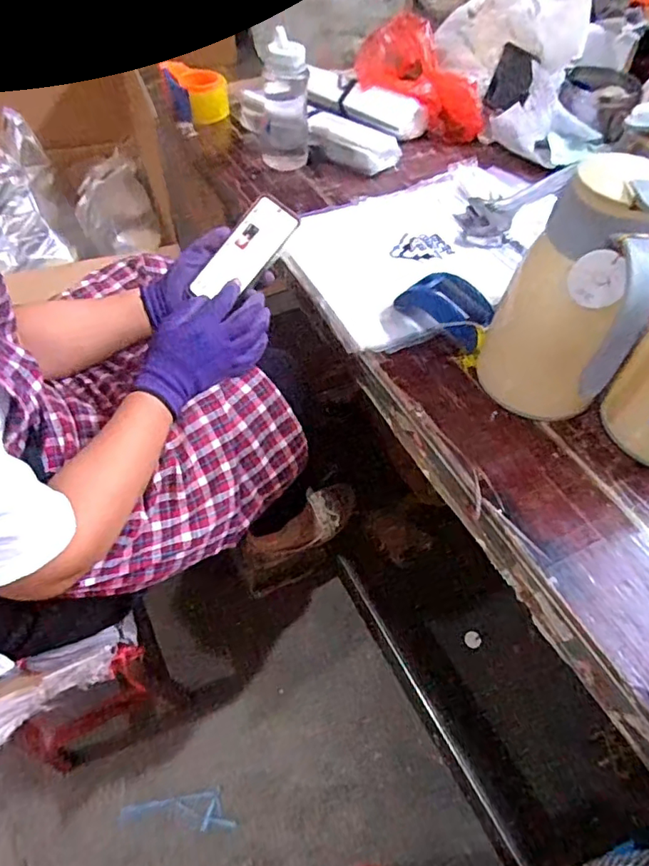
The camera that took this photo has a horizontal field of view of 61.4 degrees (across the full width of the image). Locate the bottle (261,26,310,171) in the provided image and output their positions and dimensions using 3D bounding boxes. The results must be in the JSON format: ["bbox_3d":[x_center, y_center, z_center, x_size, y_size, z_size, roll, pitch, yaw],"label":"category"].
[{"bbox_3d":[-0.065,-0.531,0.902,0.075,0.182,0.064,10,52,5],"label":"bottle"}]

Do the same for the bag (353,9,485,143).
[{"bbox_3d":[0.187,-0.656,1.022,0.144,0.103,0.273,-35,80,-24],"label":"bag"}]

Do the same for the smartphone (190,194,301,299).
[{"bbox_3d":[-0.099,-0.233,0.700,0.072,0.006,0.151,38,89,18],"label":"smartphone"}]

